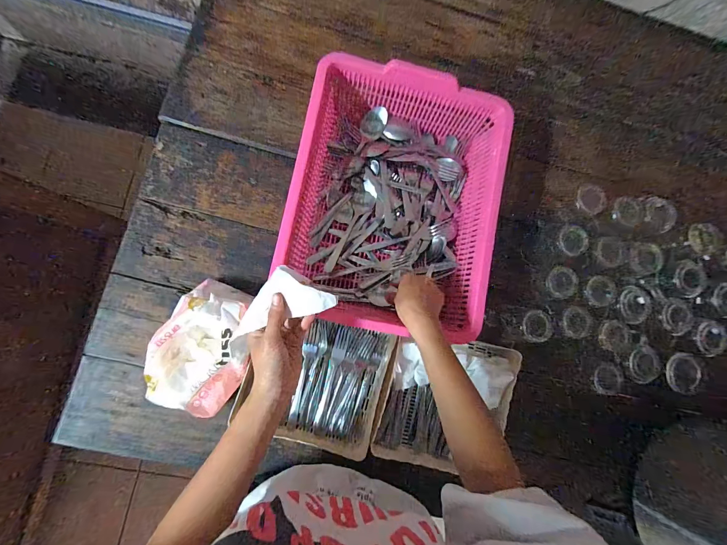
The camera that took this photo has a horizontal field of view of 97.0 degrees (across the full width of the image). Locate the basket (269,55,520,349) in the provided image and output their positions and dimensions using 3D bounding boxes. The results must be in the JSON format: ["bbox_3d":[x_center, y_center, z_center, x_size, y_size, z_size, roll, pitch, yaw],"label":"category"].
[{"bbox_3d":[0.048,-0.115,0.522,0.305,0.117,0.370,12,82,-4],"label":"basket"}]

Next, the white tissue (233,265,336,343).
[{"bbox_3d":[-0.100,0.031,0.364,0.132,0.020,0.058,-21,85,20],"label":"white tissue"}]

